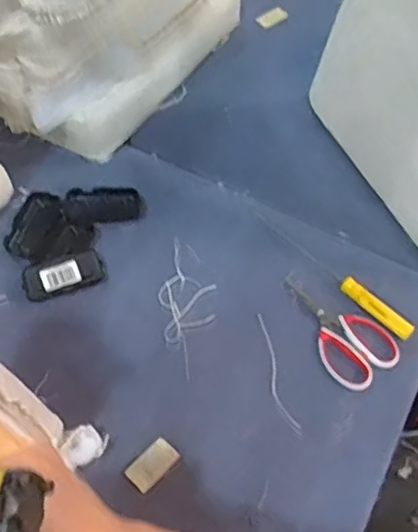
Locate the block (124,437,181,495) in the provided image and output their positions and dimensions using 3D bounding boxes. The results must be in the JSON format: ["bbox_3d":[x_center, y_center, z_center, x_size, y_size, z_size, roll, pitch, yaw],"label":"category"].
[{"bbox_3d":[-0.069,0.242,0.758,0.063,0.007,0.037,-39,67,-23],"label":"block"}]

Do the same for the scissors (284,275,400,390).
[{"bbox_3d":[0.172,0.081,0.859,0.095,0.007,0.186,-31,64,-19],"label":"scissors"}]

